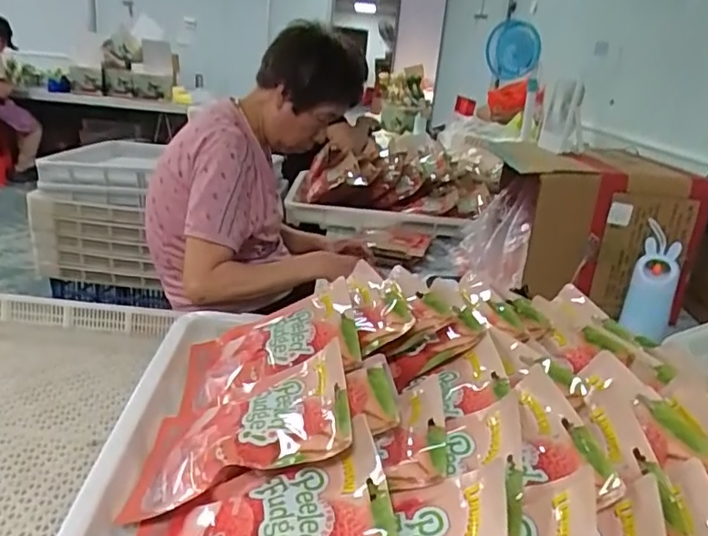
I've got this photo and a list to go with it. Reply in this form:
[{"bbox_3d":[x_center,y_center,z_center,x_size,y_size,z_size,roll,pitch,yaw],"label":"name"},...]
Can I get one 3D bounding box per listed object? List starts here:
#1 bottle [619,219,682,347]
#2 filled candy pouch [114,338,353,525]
[{"bbox_3d":[0.530,0.034,1.062,0.076,0.191,0.056,15,22,25],"label":"bottle"},{"bbox_3d":[-0.104,0.146,0.547,0.204,0.023,0.148,-23,21,4],"label":"filled candy pouch"}]

